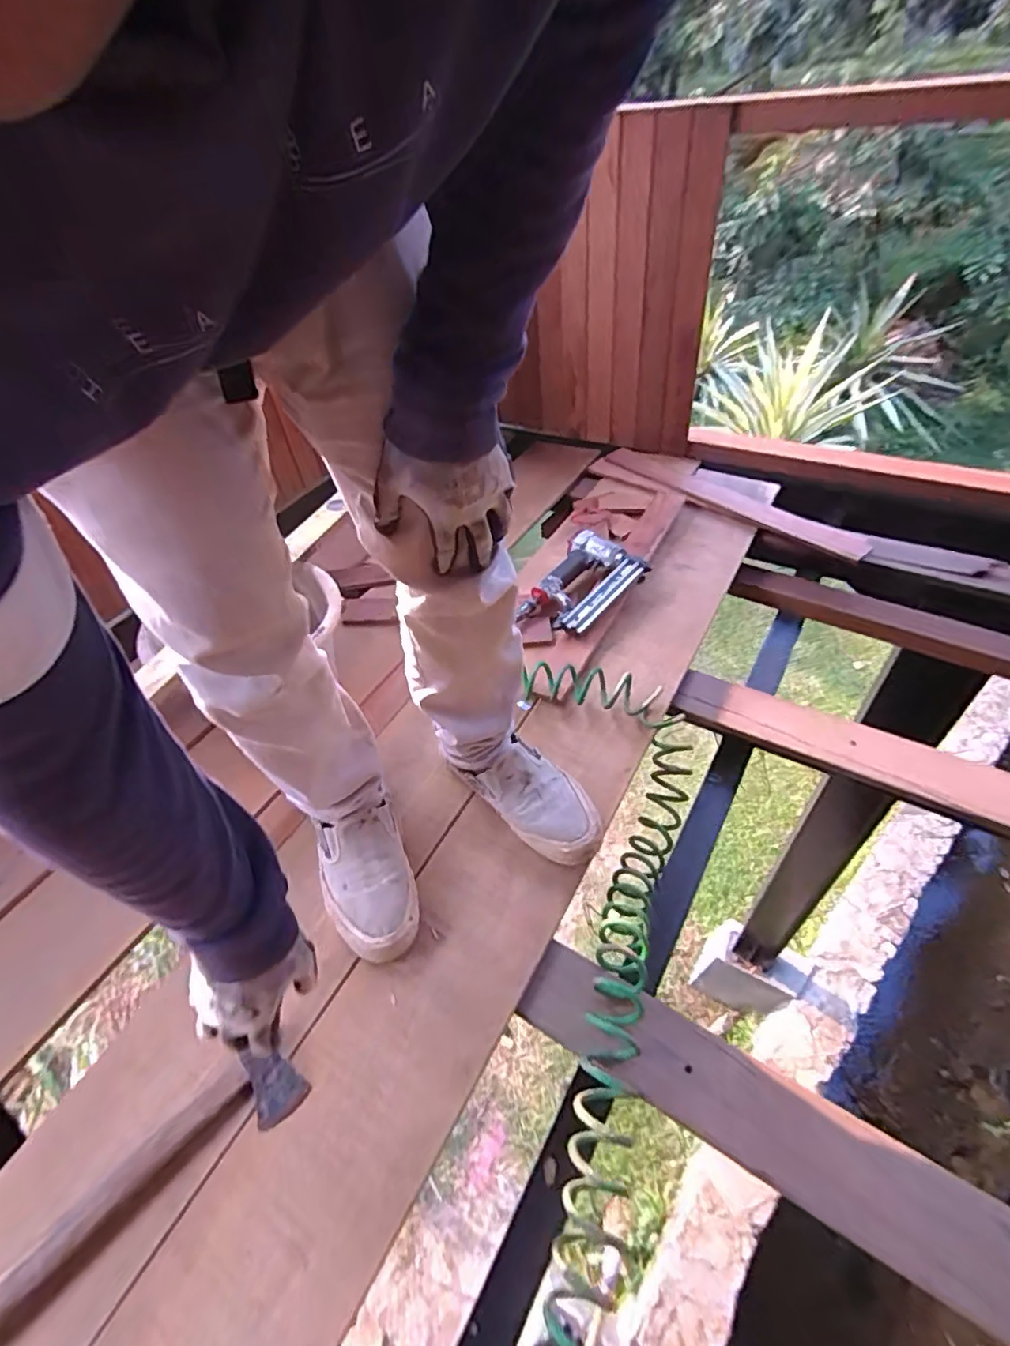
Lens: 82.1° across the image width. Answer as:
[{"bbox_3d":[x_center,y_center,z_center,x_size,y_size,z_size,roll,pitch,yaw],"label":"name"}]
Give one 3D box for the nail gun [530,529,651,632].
[{"bbox_3d":[0.138,-0.166,1.068,0.164,0.055,0.224,31,58,31],"label":"nail gun"}]

